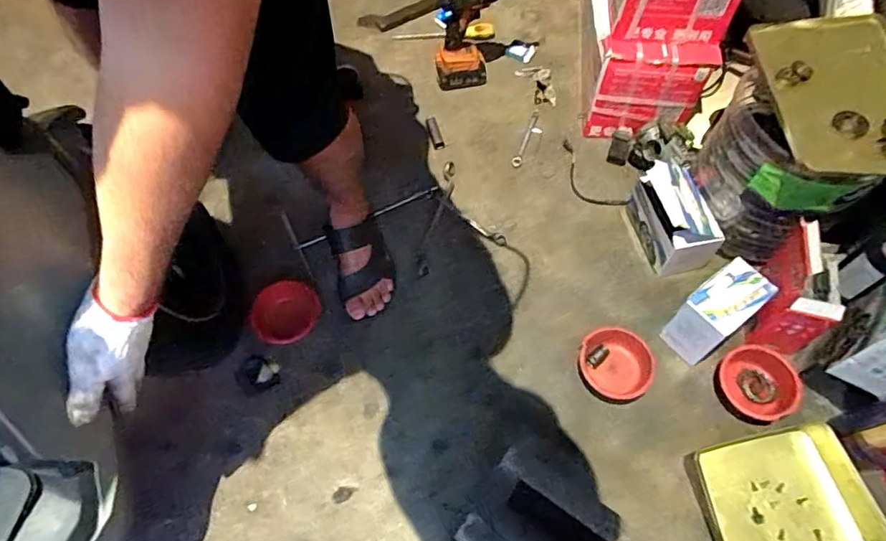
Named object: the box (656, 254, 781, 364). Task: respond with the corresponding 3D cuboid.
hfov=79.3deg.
[{"bbox_3d":[0.437,0.064,0.857,0.136,0.121,0.082,-38,66,-17],"label":"box"}]

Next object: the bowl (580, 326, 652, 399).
[{"bbox_3d":[0.284,0.153,0.882,0.109,0.054,0.123,-5,62,-2],"label":"bowl"}]

